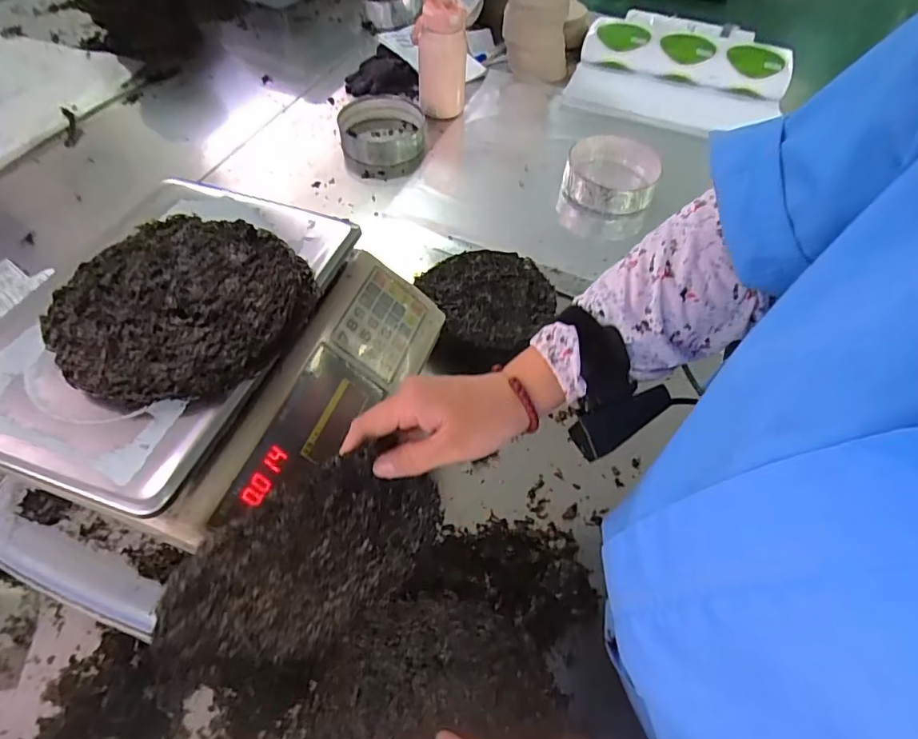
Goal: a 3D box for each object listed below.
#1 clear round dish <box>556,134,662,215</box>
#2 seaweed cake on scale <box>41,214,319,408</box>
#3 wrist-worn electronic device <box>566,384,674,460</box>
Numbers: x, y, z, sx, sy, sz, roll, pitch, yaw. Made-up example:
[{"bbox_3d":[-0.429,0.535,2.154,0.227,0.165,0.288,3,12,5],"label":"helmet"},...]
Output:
[{"bbox_3d":[0.302,-0.380,1.042,0.185,0.068,0.187,1,54,-2],"label":"clear round dish"},{"bbox_3d":[-0.230,-0.055,0.439,0.193,0.025,0.192,1,54,-2],"label":"seaweed cake on scale"},{"bbox_3d":[0.116,0.034,0.369,0.072,0.026,0.028,-28,59,-5],"label":"wrist-worn electronic device"}]

